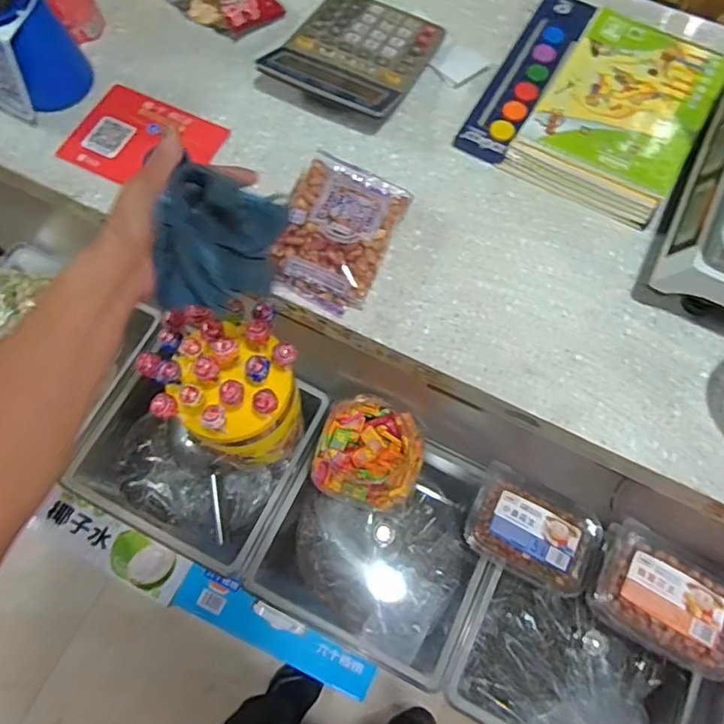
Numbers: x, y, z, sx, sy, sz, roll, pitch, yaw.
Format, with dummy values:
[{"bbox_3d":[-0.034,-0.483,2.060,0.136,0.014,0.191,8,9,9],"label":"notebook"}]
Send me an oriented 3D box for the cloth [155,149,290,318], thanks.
[{"bbox_3d":[-0.108,-0.086,0.432,0.084,0.107,0.030,15,31,-12],"label":"cloth"}]

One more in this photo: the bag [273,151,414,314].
[{"bbox_3d":[-0.025,-0.133,0.577,0.108,0.050,0.150,23,71,8],"label":"bag"}]

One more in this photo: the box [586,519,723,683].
[{"bbox_3d":[0.368,0.284,0.683,0.174,0.042,0.121,31,72,10],"label":"box"}]

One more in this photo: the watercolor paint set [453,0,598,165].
[{"bbox_3d":[0.199,-0.349,0.673,0.066,0.022,0.283,28,71,9],"label":"watercolor paint set"}]

